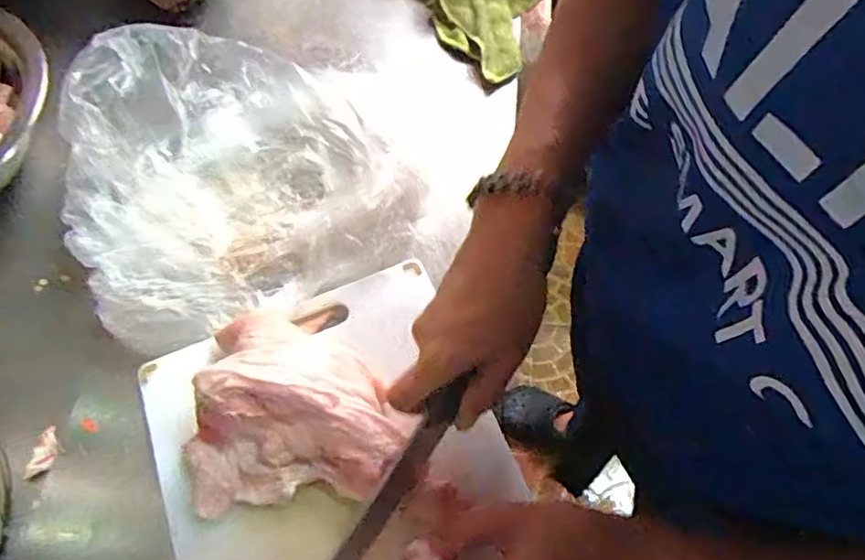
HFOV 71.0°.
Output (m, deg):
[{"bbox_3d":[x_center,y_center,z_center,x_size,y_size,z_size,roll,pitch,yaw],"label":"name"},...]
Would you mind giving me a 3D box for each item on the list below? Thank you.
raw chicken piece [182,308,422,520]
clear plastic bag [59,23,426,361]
[{"bbox_3d":[-0.087,0.074,0.380,0.140,0.075,0.120,-6,64,0],"label":"raw chicken piece"},{"bbox_3d":[-0.150,-0.101,0.480,0.267,0.078,0.249,-20,65,-7],"label":"clear plastic bag"}]

